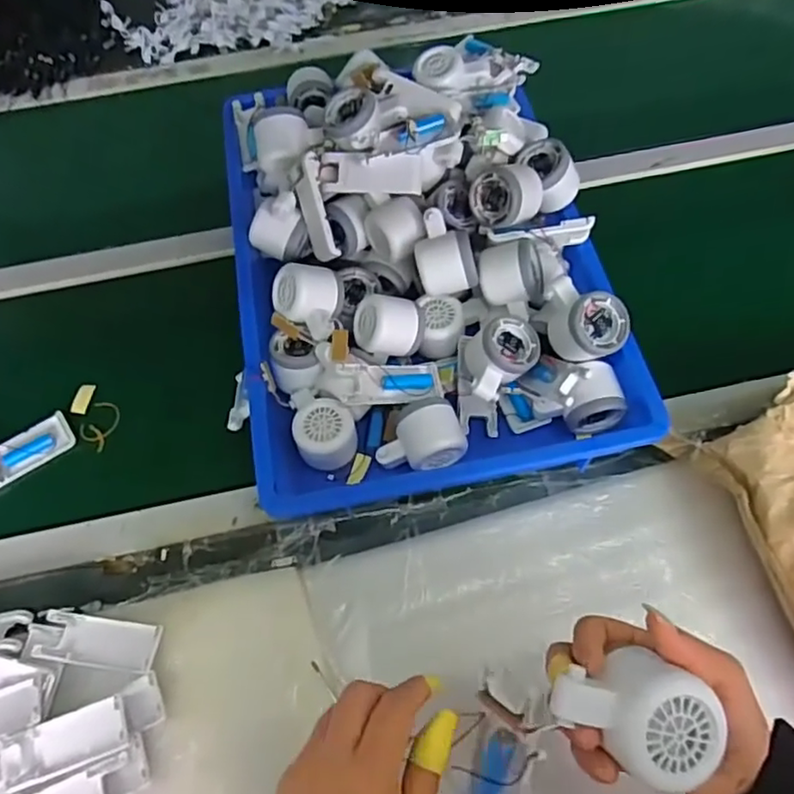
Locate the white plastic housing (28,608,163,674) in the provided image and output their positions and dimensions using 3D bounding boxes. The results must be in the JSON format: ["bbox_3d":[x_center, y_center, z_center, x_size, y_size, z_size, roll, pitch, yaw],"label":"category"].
[{"bbox_3d":[-0.253,0.210,0.525,0.101,0.013,0.039,7,62,4],"label":"white plastic housing"}]

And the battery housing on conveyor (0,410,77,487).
[{"bbox_3d":[-0.384,0.057,0.625,0.104,0.024,0.040,-32,66,-14],"label":"battery housing on conveyor"}]

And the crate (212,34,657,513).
[{"bbox_3d":[0.016,-0.168,0.641,0.368,0.138,0.519,-10,62,-4],"label":"crate"}]

